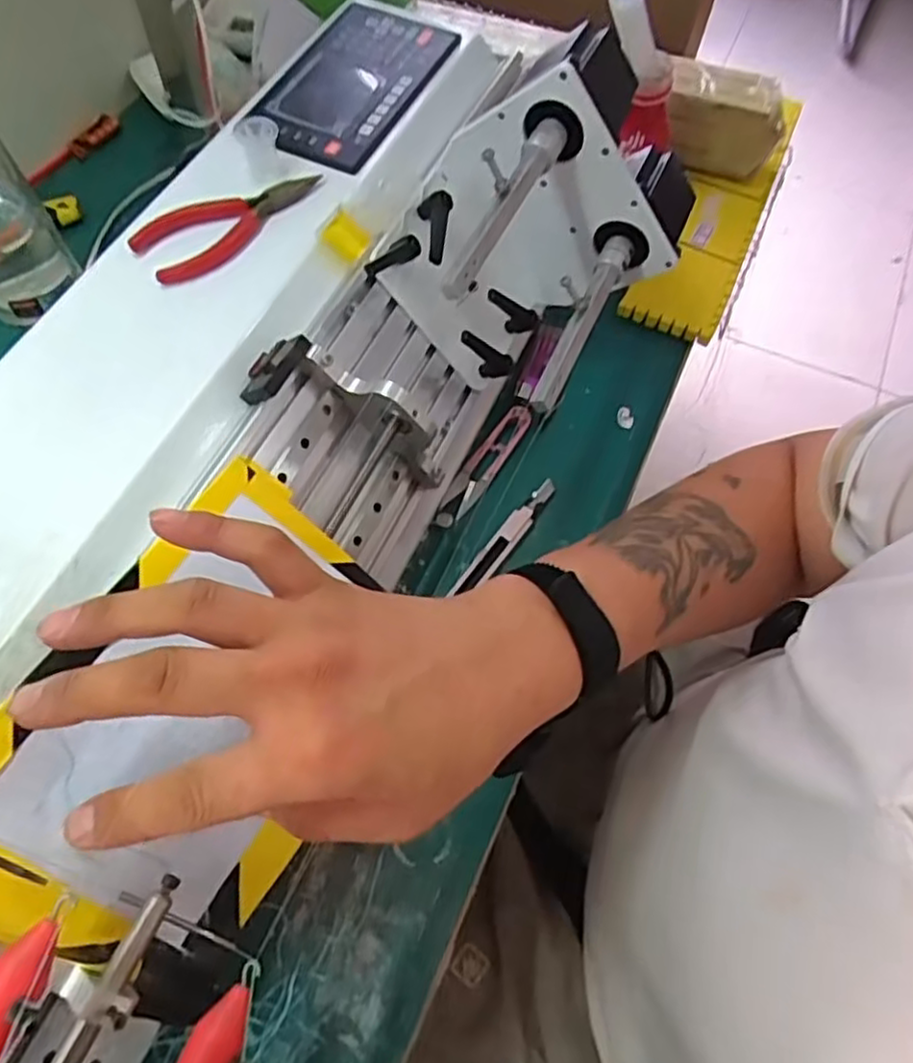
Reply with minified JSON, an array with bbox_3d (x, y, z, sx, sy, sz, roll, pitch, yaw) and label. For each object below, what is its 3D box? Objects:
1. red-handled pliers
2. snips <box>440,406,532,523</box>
[{"bbox_3d":[-0.138,-0.193,0.436,0.120,0.013,0.043,-36,71,-18],"label":"red-handled pliers"},{"bbox_3d":[0.023,-0.053,0.515,0.022,0.009,0.099,30,66,12],"label":"snips"}]

